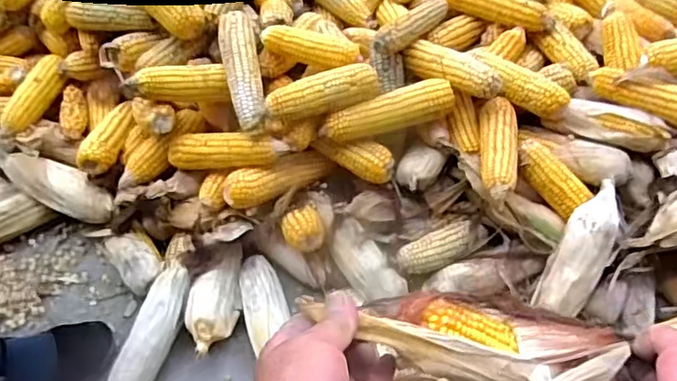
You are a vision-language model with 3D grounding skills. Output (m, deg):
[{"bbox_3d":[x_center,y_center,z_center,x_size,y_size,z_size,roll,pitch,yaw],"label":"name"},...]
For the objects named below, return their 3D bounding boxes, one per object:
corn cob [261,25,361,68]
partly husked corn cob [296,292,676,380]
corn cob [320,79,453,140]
[{"bbox_3d":[-0.039,-0.209,0.837,0.143,0.033,0.047,18,48,14],"label":"corn cob"},{"bbox_3d":[0.114,0.112,0.397,0.210,0.043,0.056,13,45,-13],"label":"partly husked corn cob"},{"bbox_3d":[0.068,-0.108,0.818,0.182,0.043,0.045,-16,48,3],"label":"corn cob"}]

